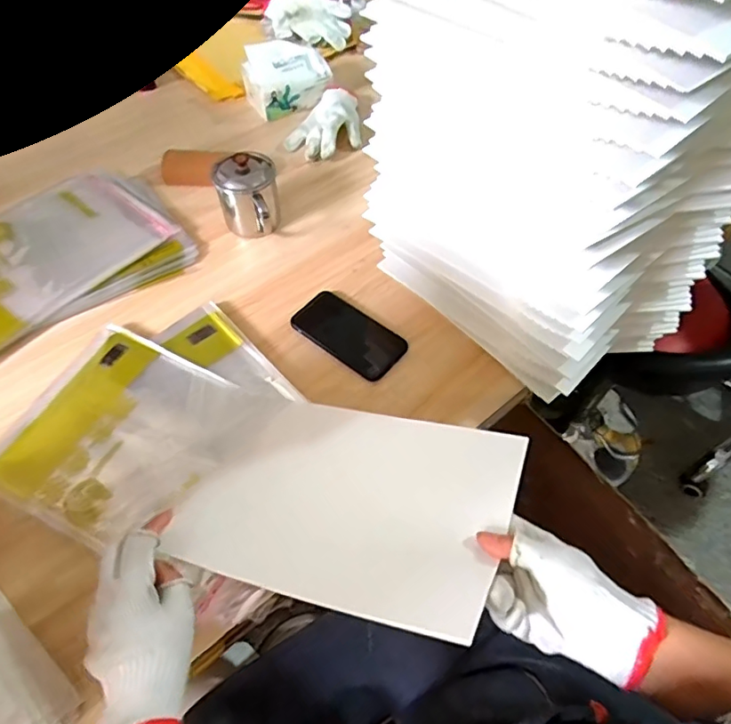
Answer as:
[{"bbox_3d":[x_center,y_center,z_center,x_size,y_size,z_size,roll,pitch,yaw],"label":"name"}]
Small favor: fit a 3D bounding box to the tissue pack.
[{"bbox_3d":[-0.142,-0.509,0.954,0.142,0.096,0.084,-24,59,-15],"label":"tissue pack"}]

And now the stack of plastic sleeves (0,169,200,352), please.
[{"bbox_3d":[-0.460,-0.155,0.753,0.359,0.024,0.264,-32,61,-19],"label":"stack of plastic sleeves"}]

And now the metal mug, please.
[{"bbox_3d":[-0.166,-0.235,0.760,0.086,0.099,0.102,-15,57,-9],"label":"metal mug"}]

